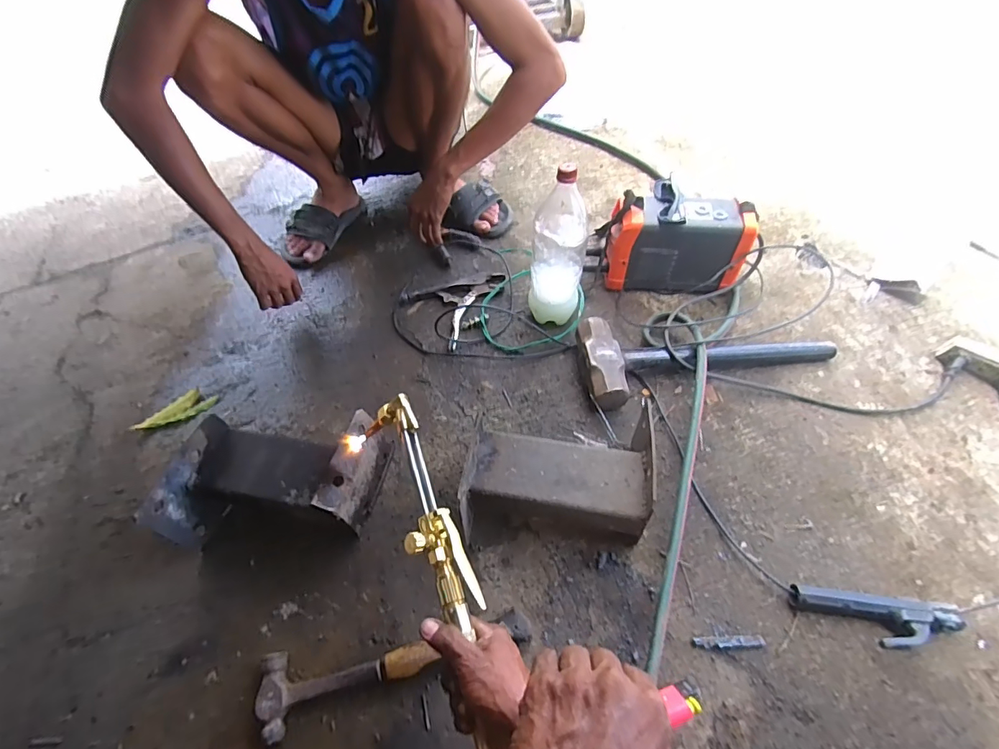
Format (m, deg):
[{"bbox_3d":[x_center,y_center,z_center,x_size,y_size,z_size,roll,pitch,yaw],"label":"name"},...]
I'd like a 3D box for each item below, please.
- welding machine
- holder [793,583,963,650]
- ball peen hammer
[{"bbox_3d":[0.338,-0.264,0.941,0.260,0.184,0.117,5,54,5],"label":"welding machine"},{"bbox_3d":[0.460,0.301,0.587,0.182,0.040,0.060,5,54,6],"label":"holder"},{"bbox_3d":[-0.129,0.345,0.600,0.330,0.034,0.087,-16,55,-10],"label":"ball peen hammer"}]

